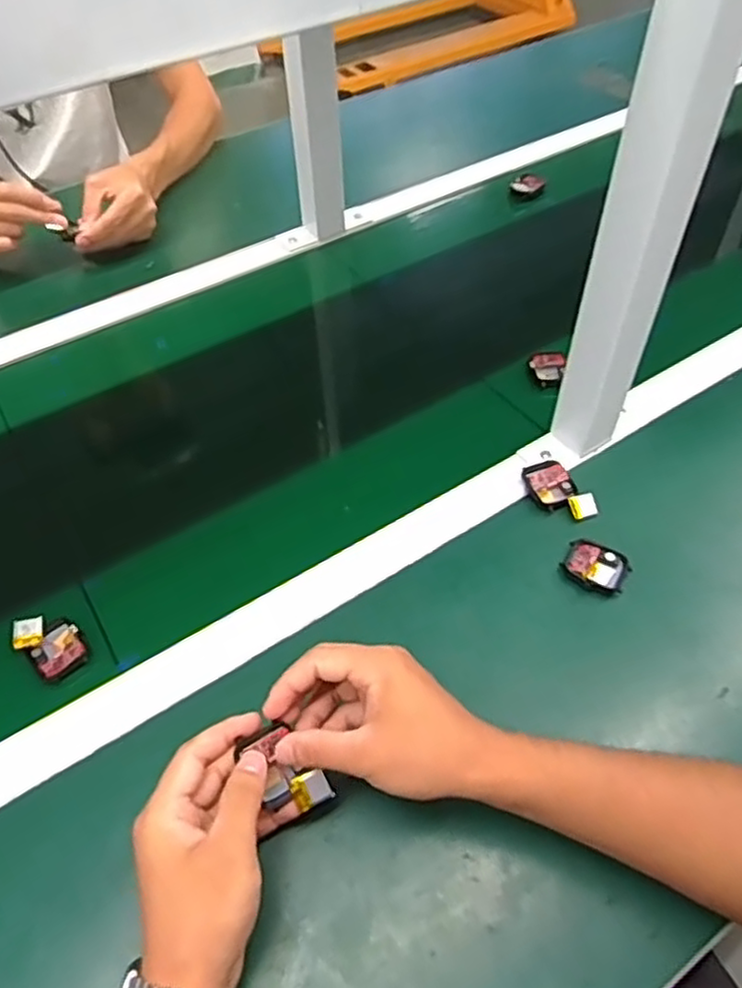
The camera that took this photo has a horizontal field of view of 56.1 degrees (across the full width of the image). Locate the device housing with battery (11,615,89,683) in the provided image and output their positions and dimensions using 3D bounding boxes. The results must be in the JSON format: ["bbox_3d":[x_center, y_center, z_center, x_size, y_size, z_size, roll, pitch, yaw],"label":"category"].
[{"bbox_3d":[-0.233,0.108,0.505,0.056,0.015,0.037,33,58,25],"label":"device housing with battery"}]

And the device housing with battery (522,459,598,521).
[{"bbox_3d":[0.155,-0.002,0.580,0.038,0.012,0.065,-23,54,-17],"label":"device housing with battery"}]

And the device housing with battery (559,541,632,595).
[{"bbox_3d":[0.173,0.055,0.535,0.048,0.010,0.036,25,55,20],"label":"device housing with battery"}]

